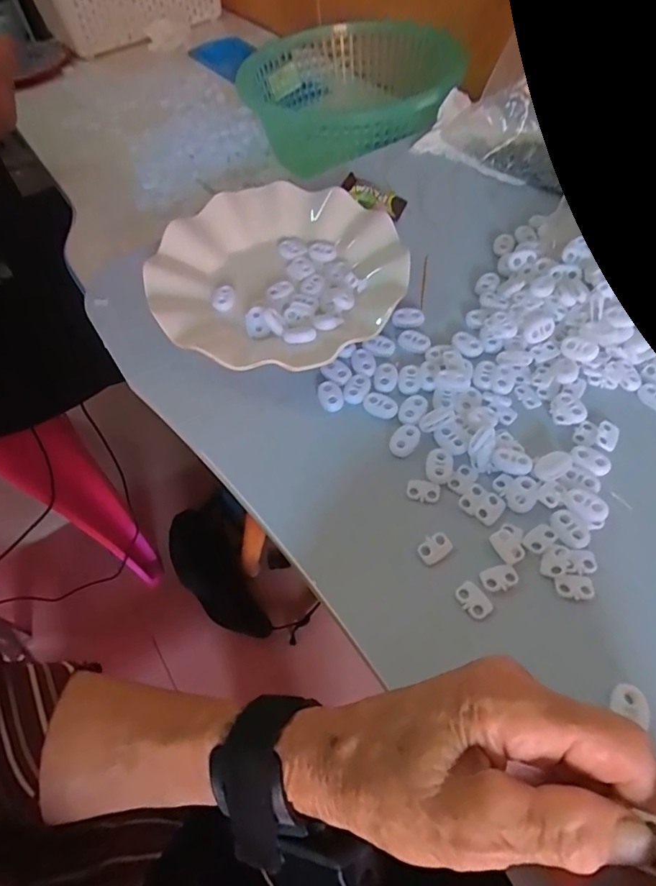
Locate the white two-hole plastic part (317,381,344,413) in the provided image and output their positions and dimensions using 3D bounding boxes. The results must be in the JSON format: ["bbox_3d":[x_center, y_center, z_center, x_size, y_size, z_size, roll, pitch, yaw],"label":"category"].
[{"bbox_3d":[0.001,-0.029,0.327,0.015,0.008,0.019,-9,56,-1],"label":"white two-hole plastic part"}]

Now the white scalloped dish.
[{"bbox_3d":[-0.033,-0.116,0.370,0.171,0.039,0.170,-2,56,4],"label":"white scalloped dish"}]

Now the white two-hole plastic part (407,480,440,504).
[{"bbox_3d":[0.053,0.027,0.293,0.018,0.004,0.011,9,57,11],"label":"white two-hole plastic part"}]

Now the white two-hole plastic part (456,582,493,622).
[{"bbox_3d":[0.072,0.078,0.259,0.013,0.004,0.018,-37,61,-18],"label":"white two-hole plastic part"}]

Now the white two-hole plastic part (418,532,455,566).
[{"bbox_3d":[0.056,0.055,0.275,0.018,0.004,0.013,-27,58,-13],"label":"white two-hole plastic part"}]

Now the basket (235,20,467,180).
[{"bbox_3d":[0.022,-0.366,0.556,0.216,0.081,0.200,-9,56,-1],"label":"basket"}]

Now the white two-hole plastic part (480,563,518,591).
[{"bbox_3d":[0.086,0.067,0.263,0.018,0.004,0.012,-14,56,-5],"label":"white two-hole plastic part"}]

